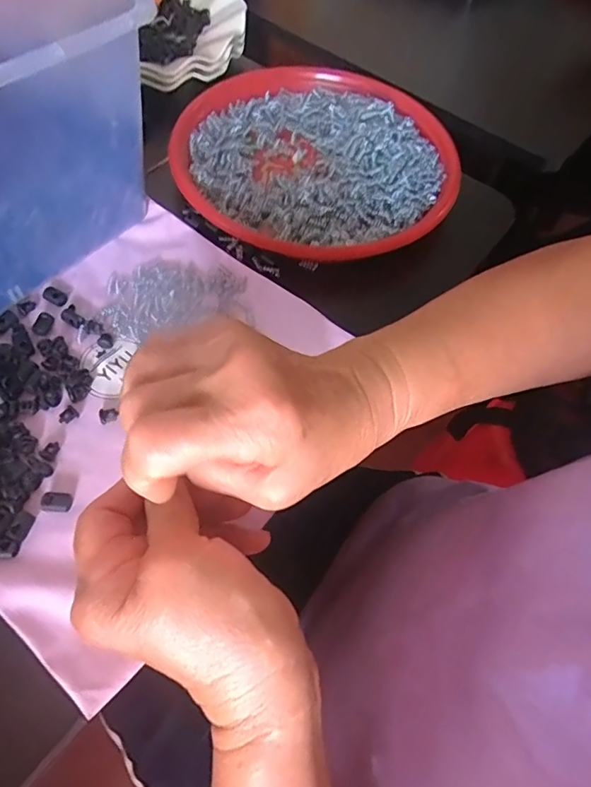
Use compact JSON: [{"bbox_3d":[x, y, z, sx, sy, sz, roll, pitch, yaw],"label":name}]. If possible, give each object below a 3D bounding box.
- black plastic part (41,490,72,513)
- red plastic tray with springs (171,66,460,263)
[{"bbox_3d":[-0.135,0.061,0.282,0.015,0.007,0.012,3,60,-4],"label":"black plastic part"},{"bbox_3d":[0.018,-0.200,0.424,0.229,0.032,0.220,20,61,6],"label":"red plastic tray with springs"}]

